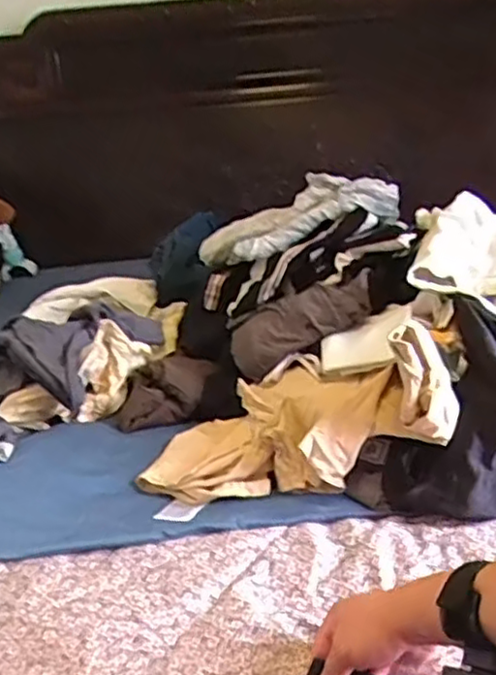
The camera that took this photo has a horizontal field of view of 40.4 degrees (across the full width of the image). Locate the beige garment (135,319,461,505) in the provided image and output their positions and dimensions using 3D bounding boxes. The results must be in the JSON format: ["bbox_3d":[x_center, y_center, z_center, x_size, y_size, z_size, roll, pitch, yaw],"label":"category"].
[{"bbox_3d":[0.062,0.098,0.817,0.367,0.140,0.194,-22,15,26],"label":"beige garment"}]

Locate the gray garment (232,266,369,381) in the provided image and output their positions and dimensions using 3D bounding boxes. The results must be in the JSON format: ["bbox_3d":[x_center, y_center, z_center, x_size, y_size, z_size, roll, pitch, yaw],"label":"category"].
[{"bbox_3d":[0.075,-0.024,0.928,0.216,0.061,0.086,-27,20,12],"label":"gray garment"}]

